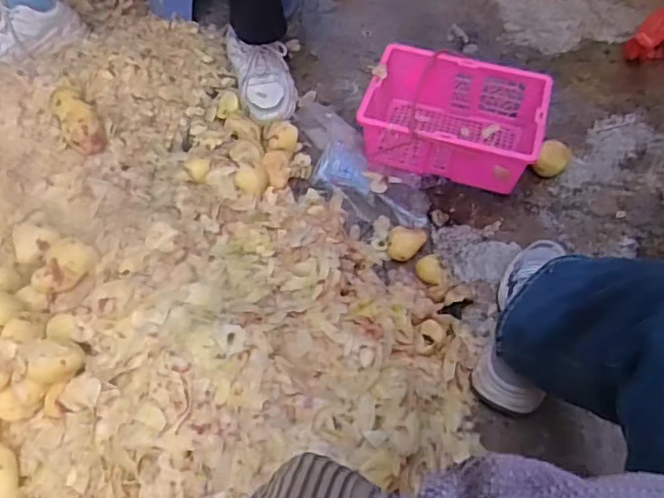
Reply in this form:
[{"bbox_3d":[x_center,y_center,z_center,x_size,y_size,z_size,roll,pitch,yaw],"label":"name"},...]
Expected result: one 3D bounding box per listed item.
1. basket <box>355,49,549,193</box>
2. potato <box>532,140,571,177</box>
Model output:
[{"bbox_3d":[0.199,-0.216,1.014,0.268,0.113,0.221,15,60,10],"label":"basket"},{"bbox_3d":[0.359,-0.141,1.007,0.049,0.048,0.047,0,59,1],"label":"potato"}]

